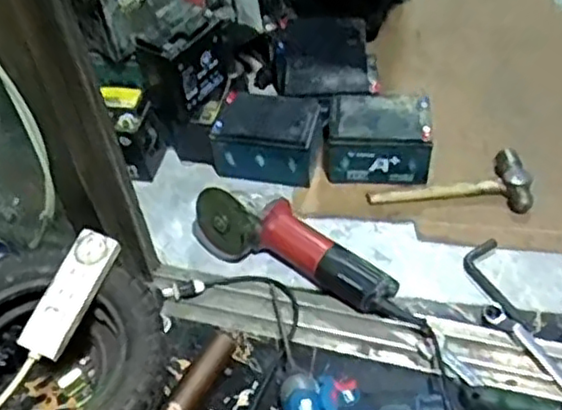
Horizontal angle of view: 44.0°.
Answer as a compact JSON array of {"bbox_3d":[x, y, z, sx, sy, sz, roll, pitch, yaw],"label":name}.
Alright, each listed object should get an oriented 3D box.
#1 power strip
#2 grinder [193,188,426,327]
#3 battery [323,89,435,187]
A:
[{"bbox_3d":[-0.231,0.097,0.763,0.053,0.022,0.149,17,67,19],"label":"power strip"},{"bbox_3d":[0.034,0.059,0.940,0.349,0.090,0.078,22,55,22],"label":"grinder"},{"bbox_3d":[0.144,-0.102,1.047,0.154,0.083,0.117,1,50,6],"label":"battery"}]

